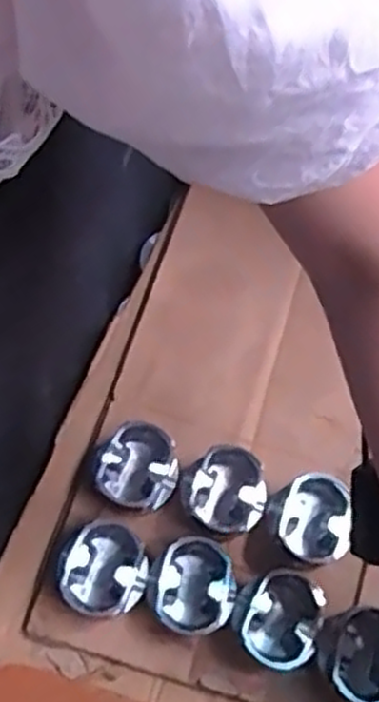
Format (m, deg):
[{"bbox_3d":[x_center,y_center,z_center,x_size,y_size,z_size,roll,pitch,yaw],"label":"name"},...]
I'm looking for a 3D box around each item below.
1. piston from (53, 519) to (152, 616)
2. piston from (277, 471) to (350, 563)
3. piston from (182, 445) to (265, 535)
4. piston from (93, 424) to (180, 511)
[{"bbox_3d":[-0.073,0.186,0.626,0.075,0.043,0.071,1,64,-1],"label":"piston"},{"bbox_3d":[0.111,0.152,0.665,0.063,0.039,0.079,9,64,3],"label":"piston"},{"bbox_3d":[0.032,0.127,0.670,0.073,0.048,0.073,1,64,-1],"label":"piston"},{"bbox_3d":[-0.047,0.105,0.663,0.074,0.059,0.076,1,64,-1],"label":"piston"}]

